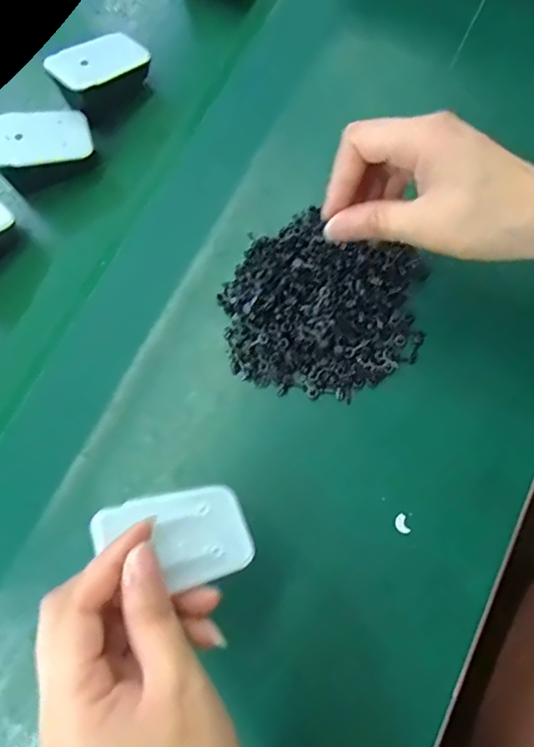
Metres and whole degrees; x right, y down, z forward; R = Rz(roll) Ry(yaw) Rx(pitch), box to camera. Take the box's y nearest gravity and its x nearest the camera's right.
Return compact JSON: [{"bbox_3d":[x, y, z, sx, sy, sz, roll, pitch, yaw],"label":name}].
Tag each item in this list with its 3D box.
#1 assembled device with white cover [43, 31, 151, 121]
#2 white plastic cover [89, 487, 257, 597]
[{"bbox_3d":[-0.119,-0.216,0.403,0.071,0.039,0.051,-33,72,-5],"label":"assembled device with white cover"},{"bbox_3d":[-0.042,0.076,0.255,0.070,0.004,0.044,-6,59,-31],"label":"white plastic cover"}]

